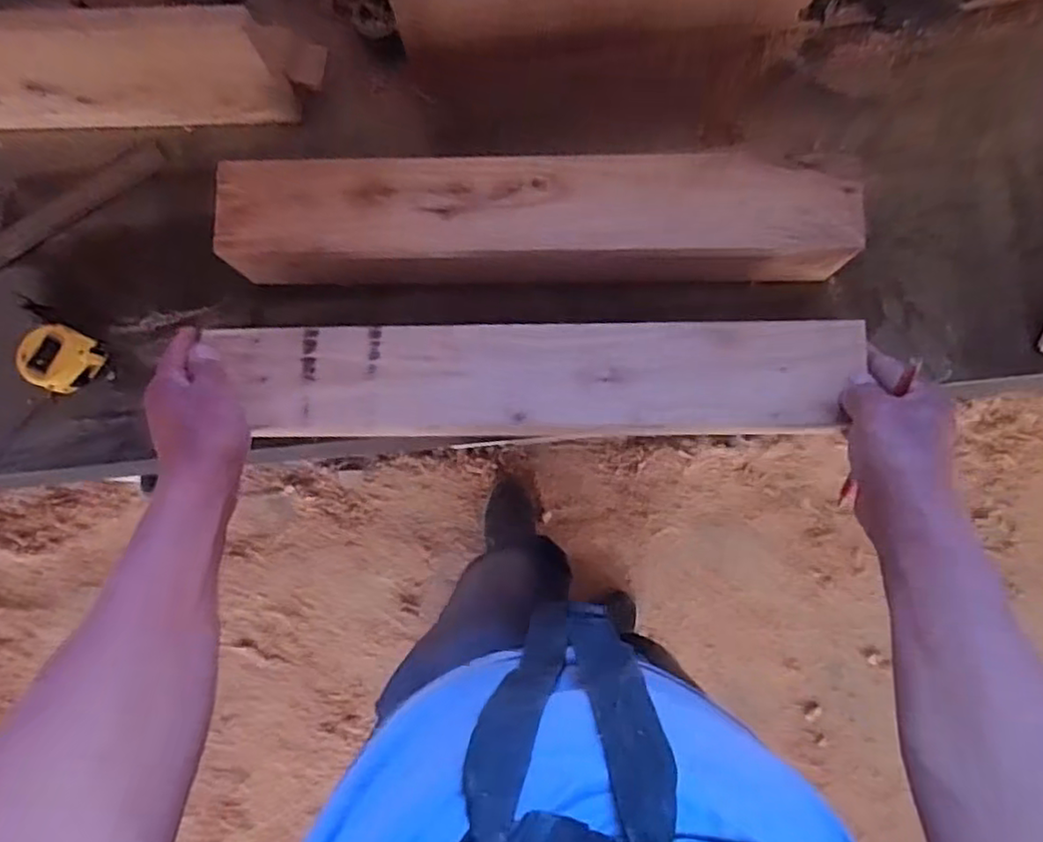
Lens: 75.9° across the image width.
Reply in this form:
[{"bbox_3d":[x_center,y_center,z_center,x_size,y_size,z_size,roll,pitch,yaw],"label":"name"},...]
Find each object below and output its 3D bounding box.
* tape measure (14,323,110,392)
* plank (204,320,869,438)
[{"bbox_3d":[-0.404,-0.055,0.592,0.058,0.040,0.057,27,84,6],"label":"tape measure"},{"bbox_3d":[0.010,-0.031,0.500,0.459,0.015,0.083,0,85,4],"label":"plank"}]

